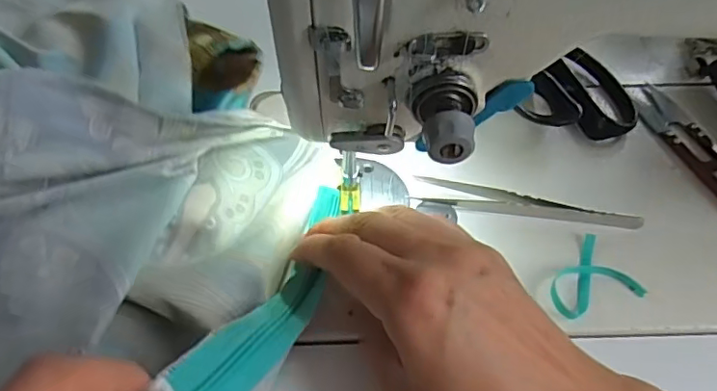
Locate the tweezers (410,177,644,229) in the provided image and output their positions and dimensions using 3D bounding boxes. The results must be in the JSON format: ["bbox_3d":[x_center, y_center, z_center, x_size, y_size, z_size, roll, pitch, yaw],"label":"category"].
[{"bbox_3d":[0.095,0.008,0.313,0.124,0.006,0.018,13,58,10],"label":"tweezers"}]

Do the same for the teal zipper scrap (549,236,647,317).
[{"bbox_3d":[0.119,0.044,0.286,0.047,0.007,0.040,-24,59,-14],"label":"teal zipper scrap"}]

